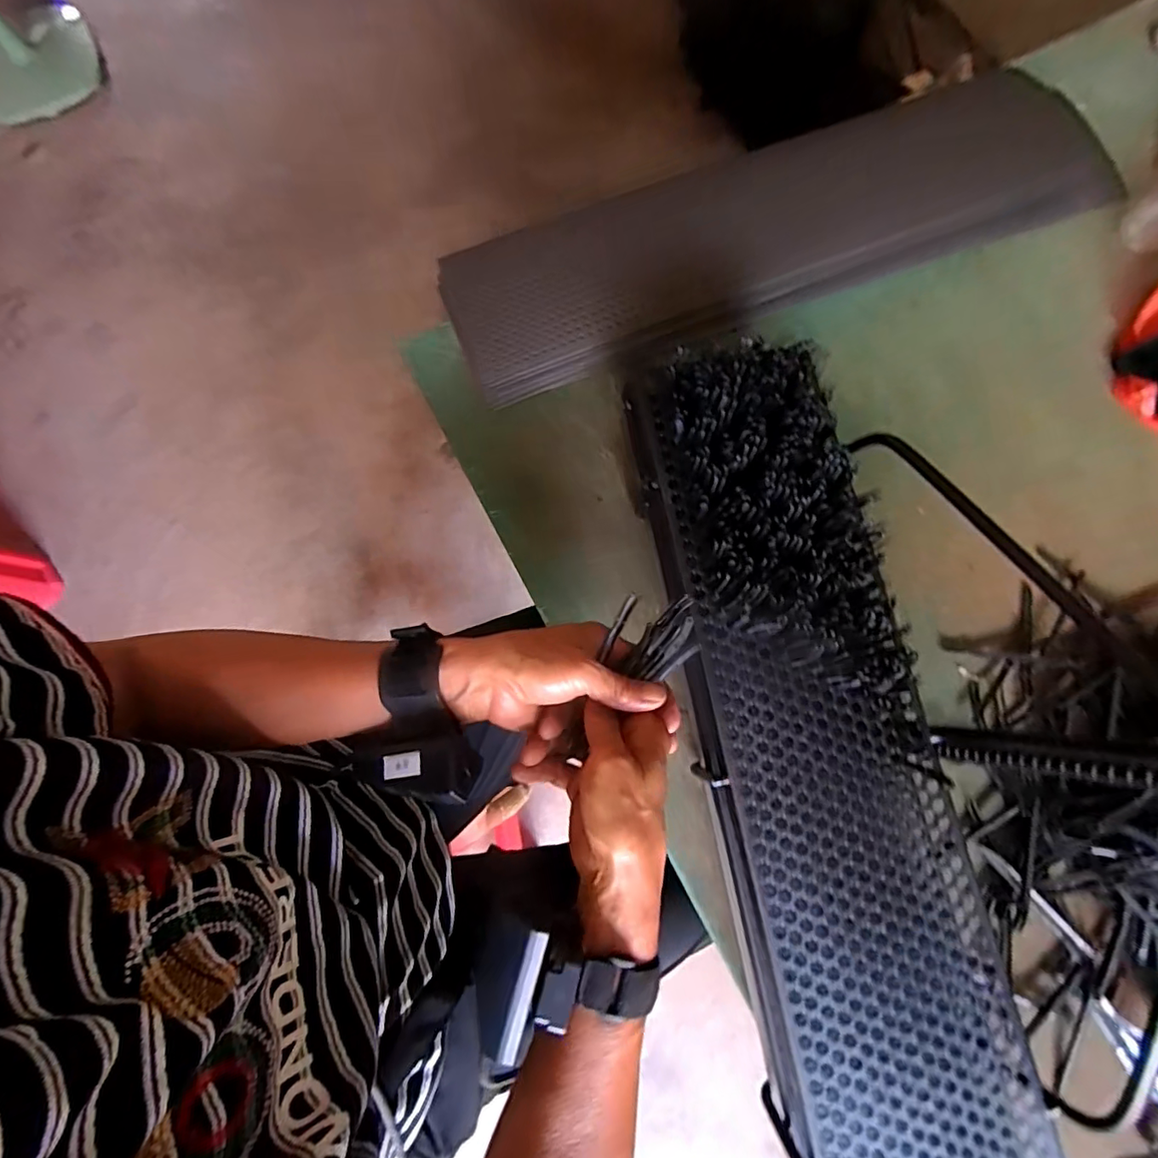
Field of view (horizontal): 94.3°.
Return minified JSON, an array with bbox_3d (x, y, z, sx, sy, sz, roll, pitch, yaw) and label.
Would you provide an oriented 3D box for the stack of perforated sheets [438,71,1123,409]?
[{"bbox_3d":[0.199,-0.343,0.515,0.660,0.036,0.159,-21,78,-5],"label":"stack of perforated sheets"}]

